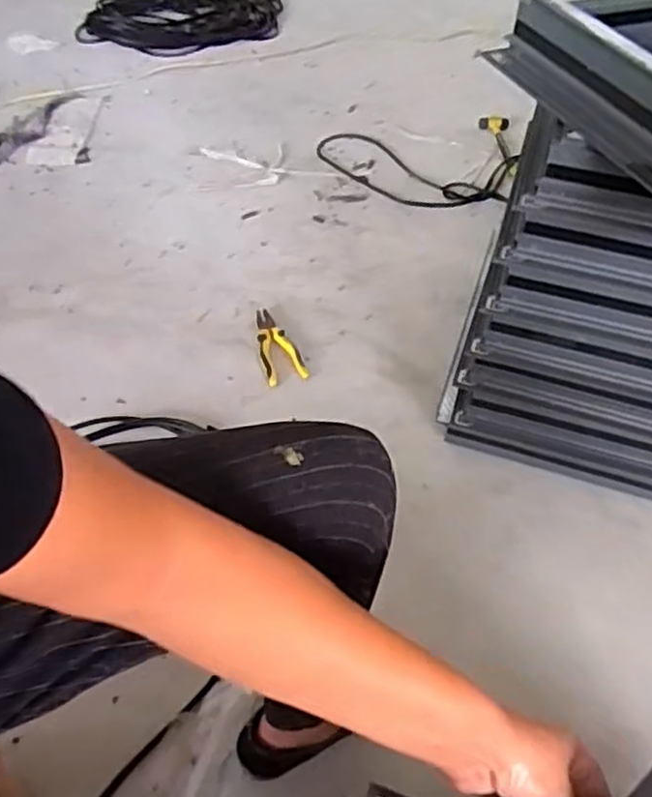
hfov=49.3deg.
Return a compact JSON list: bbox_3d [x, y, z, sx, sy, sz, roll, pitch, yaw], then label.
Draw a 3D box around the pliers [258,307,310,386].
[{"bbox_3d":[-0.099,-0.103,1.338,0.074,0.028,0.189,-15,50,-15],"label":"pliers"}]

